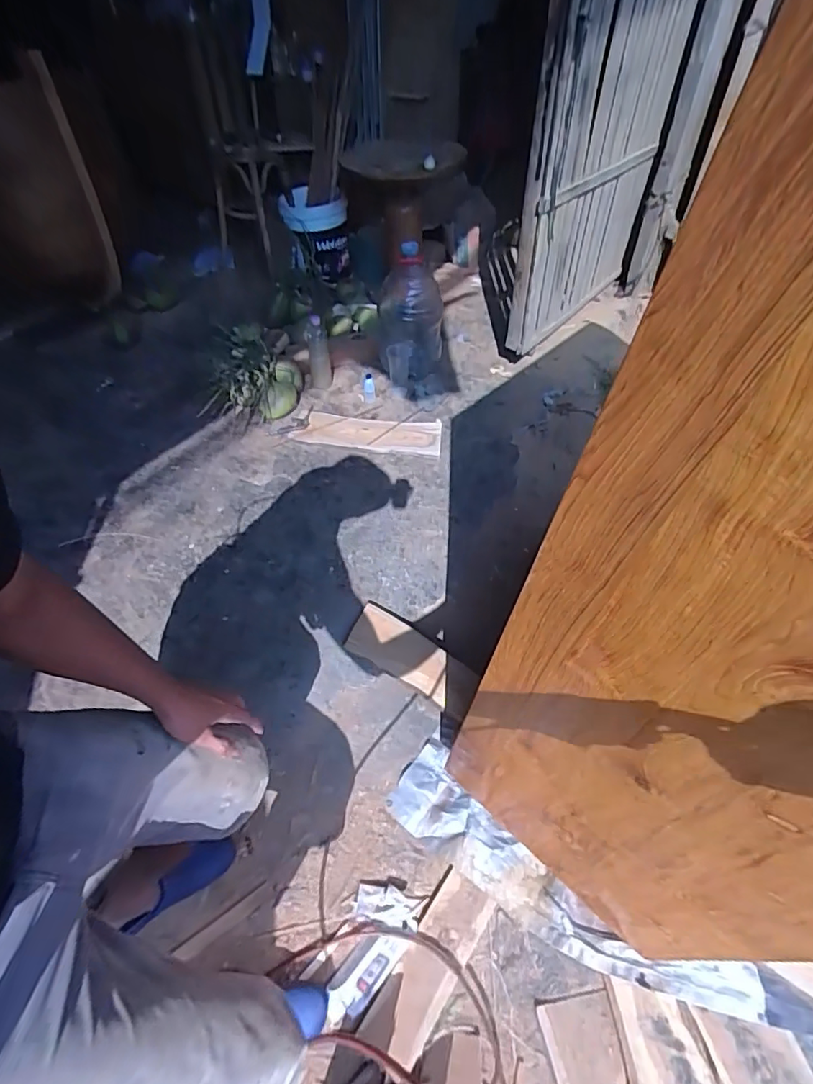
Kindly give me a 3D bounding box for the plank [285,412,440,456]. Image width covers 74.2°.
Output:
[{"bbox_3d":[-0.132,-0.383,1.873,0.498,0.019,0.171,7,50,6],"label":"plank"}]

